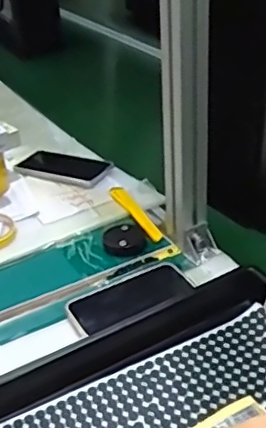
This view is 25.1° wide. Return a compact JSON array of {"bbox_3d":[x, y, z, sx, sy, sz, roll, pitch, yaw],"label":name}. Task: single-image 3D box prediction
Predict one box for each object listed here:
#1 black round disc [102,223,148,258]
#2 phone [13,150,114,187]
[{"bbox_3d":[-0.012,0.036,0.833,0.060,0.012,0.073,-10,32,-11],"label":"black round disc"},{"bbox_3d":[-0.114,-0.080,1.012,0.164,0.015,0.082,13,42,30],"label":"phone"}]

